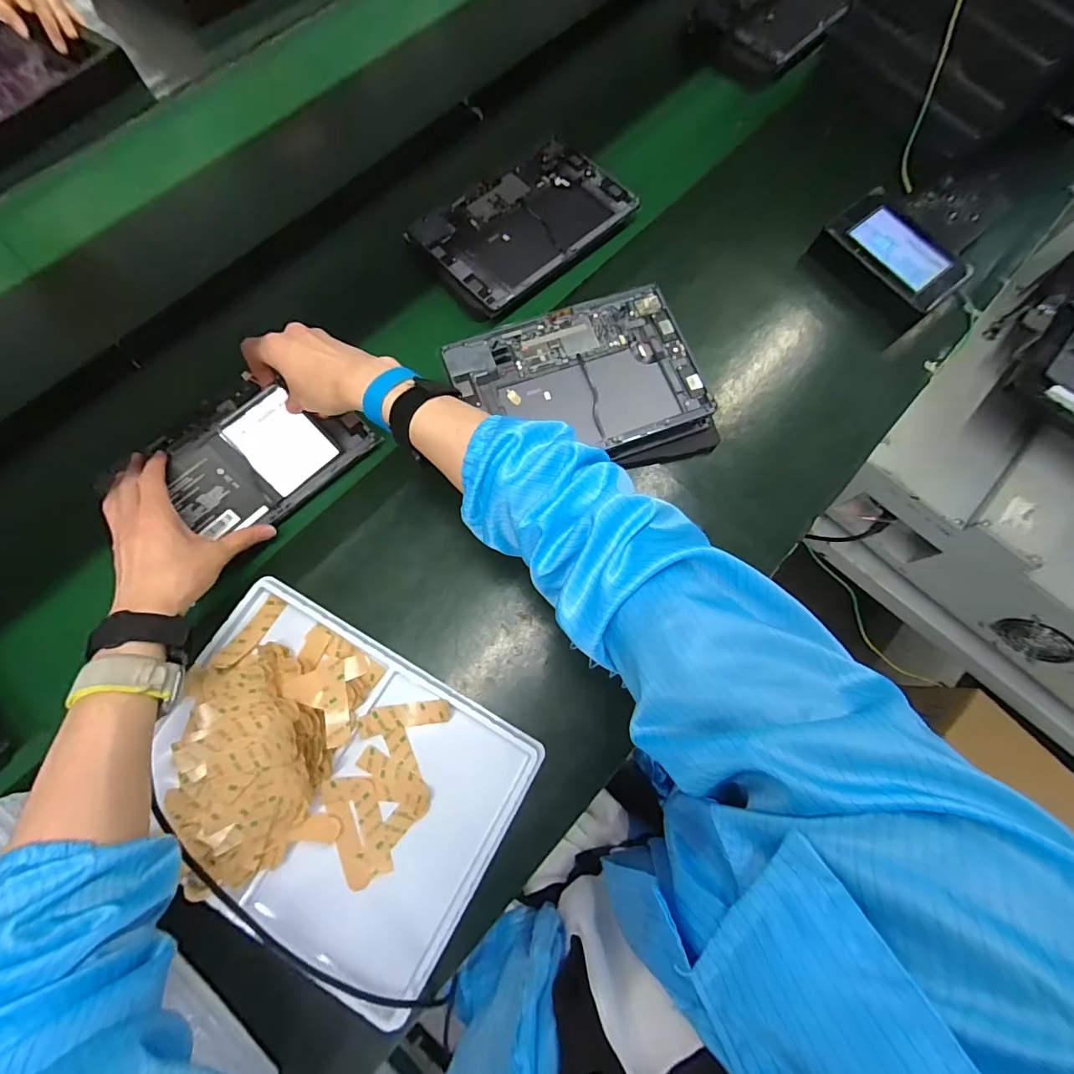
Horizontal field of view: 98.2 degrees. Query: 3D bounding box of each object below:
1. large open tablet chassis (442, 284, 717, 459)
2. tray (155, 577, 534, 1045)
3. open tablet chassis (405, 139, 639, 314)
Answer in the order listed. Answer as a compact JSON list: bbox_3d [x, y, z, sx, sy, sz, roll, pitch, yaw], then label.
[{"bbox_3d":[0.053,-0.166,0.497,0.250,0.010,0.175,-22,80,-10],"label":"large open tablet chassis"},{"bbox_3d":[-0.190,0.219,0.416,0.325,0.046,0.245,29,75,8],"label":"tray"},{"bbox_3d":[-0.011,-0.399,0.597,0.257,0.029,0.161,-40,78,-11],"label":"open tablet chassis"}]

